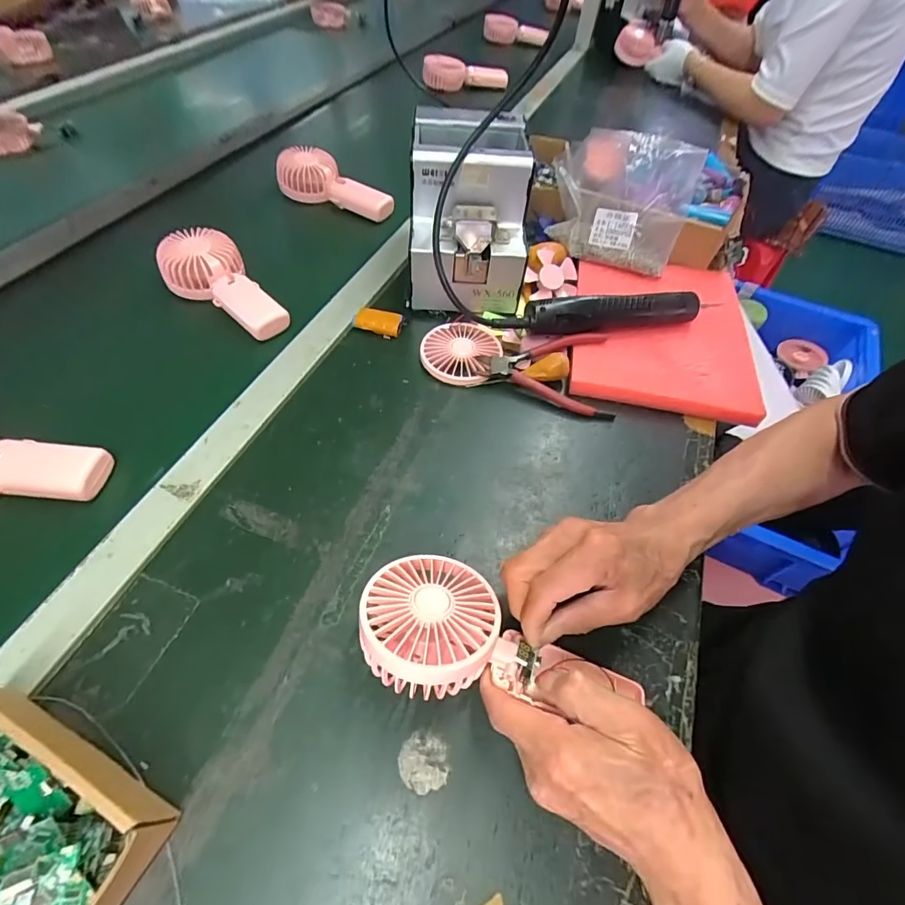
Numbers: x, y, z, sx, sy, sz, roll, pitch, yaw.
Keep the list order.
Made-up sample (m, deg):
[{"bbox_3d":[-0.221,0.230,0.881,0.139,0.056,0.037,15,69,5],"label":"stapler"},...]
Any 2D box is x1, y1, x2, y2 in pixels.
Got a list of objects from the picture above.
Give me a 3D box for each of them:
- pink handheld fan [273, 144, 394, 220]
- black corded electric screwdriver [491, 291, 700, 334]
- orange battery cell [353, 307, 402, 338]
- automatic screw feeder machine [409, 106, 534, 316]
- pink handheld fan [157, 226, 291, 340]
[{"bbox_3d":[-0.168,-0.391,0.666,0.180,0.055,0.067,23,56,12],"label":"pink handheld fan"},{"bbox_3d":[0.163,-0.152,0.503,0.240,0.041,0.030,-6,55,-8],"label":"black corded electric screwdriver"},{"bbox_3d":[-0.085,-0.148,0.512,0.053,0.020,0.025,12,54,4],"label":"orange battery cell"},{"bbox_3d":[0.016,-0.271,0.512,0.123,0.150,0.154,0,54,-5],"label":"automatic screw feeder machine"},{"bbox_3d":[-0.255,-0.196,0.516,0.171,0.043,0.079,34,58,18],"label":"pink handheld fan"}]

